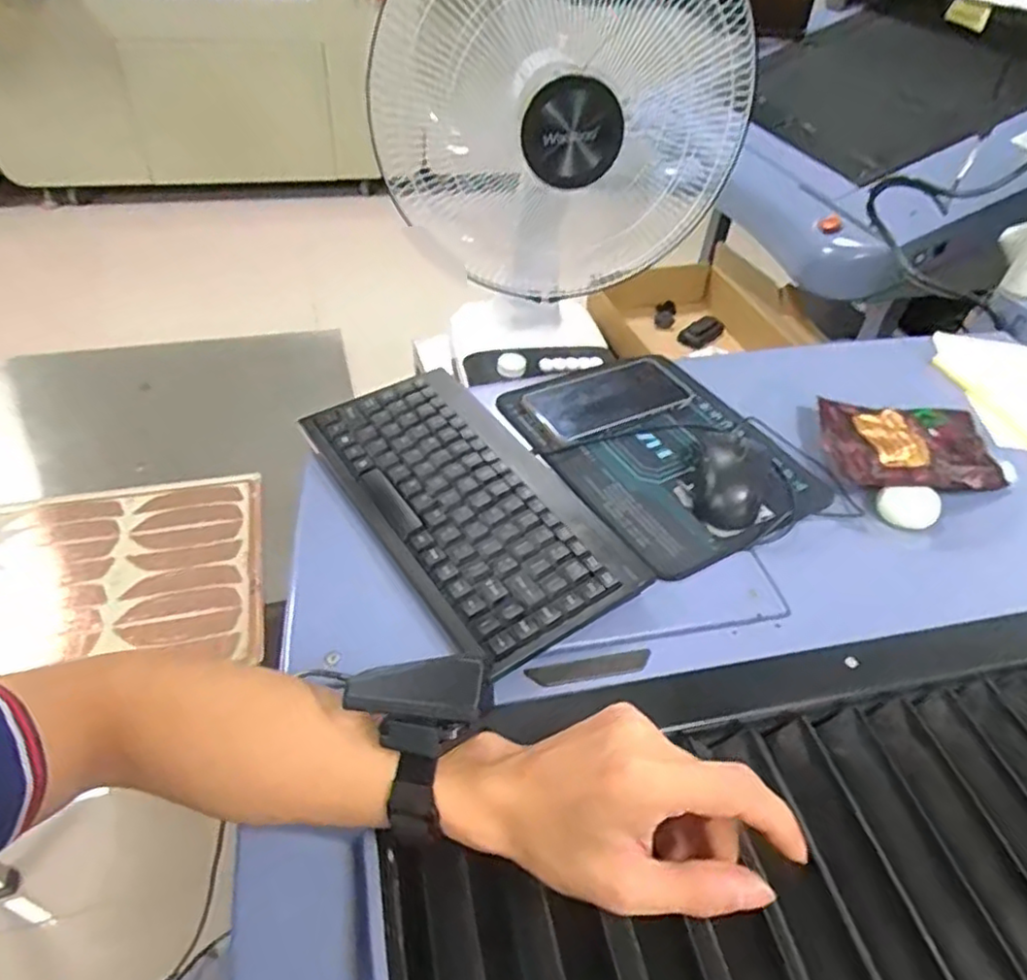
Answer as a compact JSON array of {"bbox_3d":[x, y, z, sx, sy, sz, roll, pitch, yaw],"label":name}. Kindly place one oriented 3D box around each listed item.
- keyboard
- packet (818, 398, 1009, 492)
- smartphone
[{"bbox_3d":[-0.041,0.007,0.527,0.144,0.032,0.289,-24,52,-26],"label":"keyboard"},{"bbox_3d":[0.379,-0.049,0.642,0.154,0.021,0.111,6,46,2],"label":"packet"},{"bbox_3d":[0.092,-0.090,0.644,0.160,0.014,0.075,-21,51,-22],"label":"smartphone"}]

